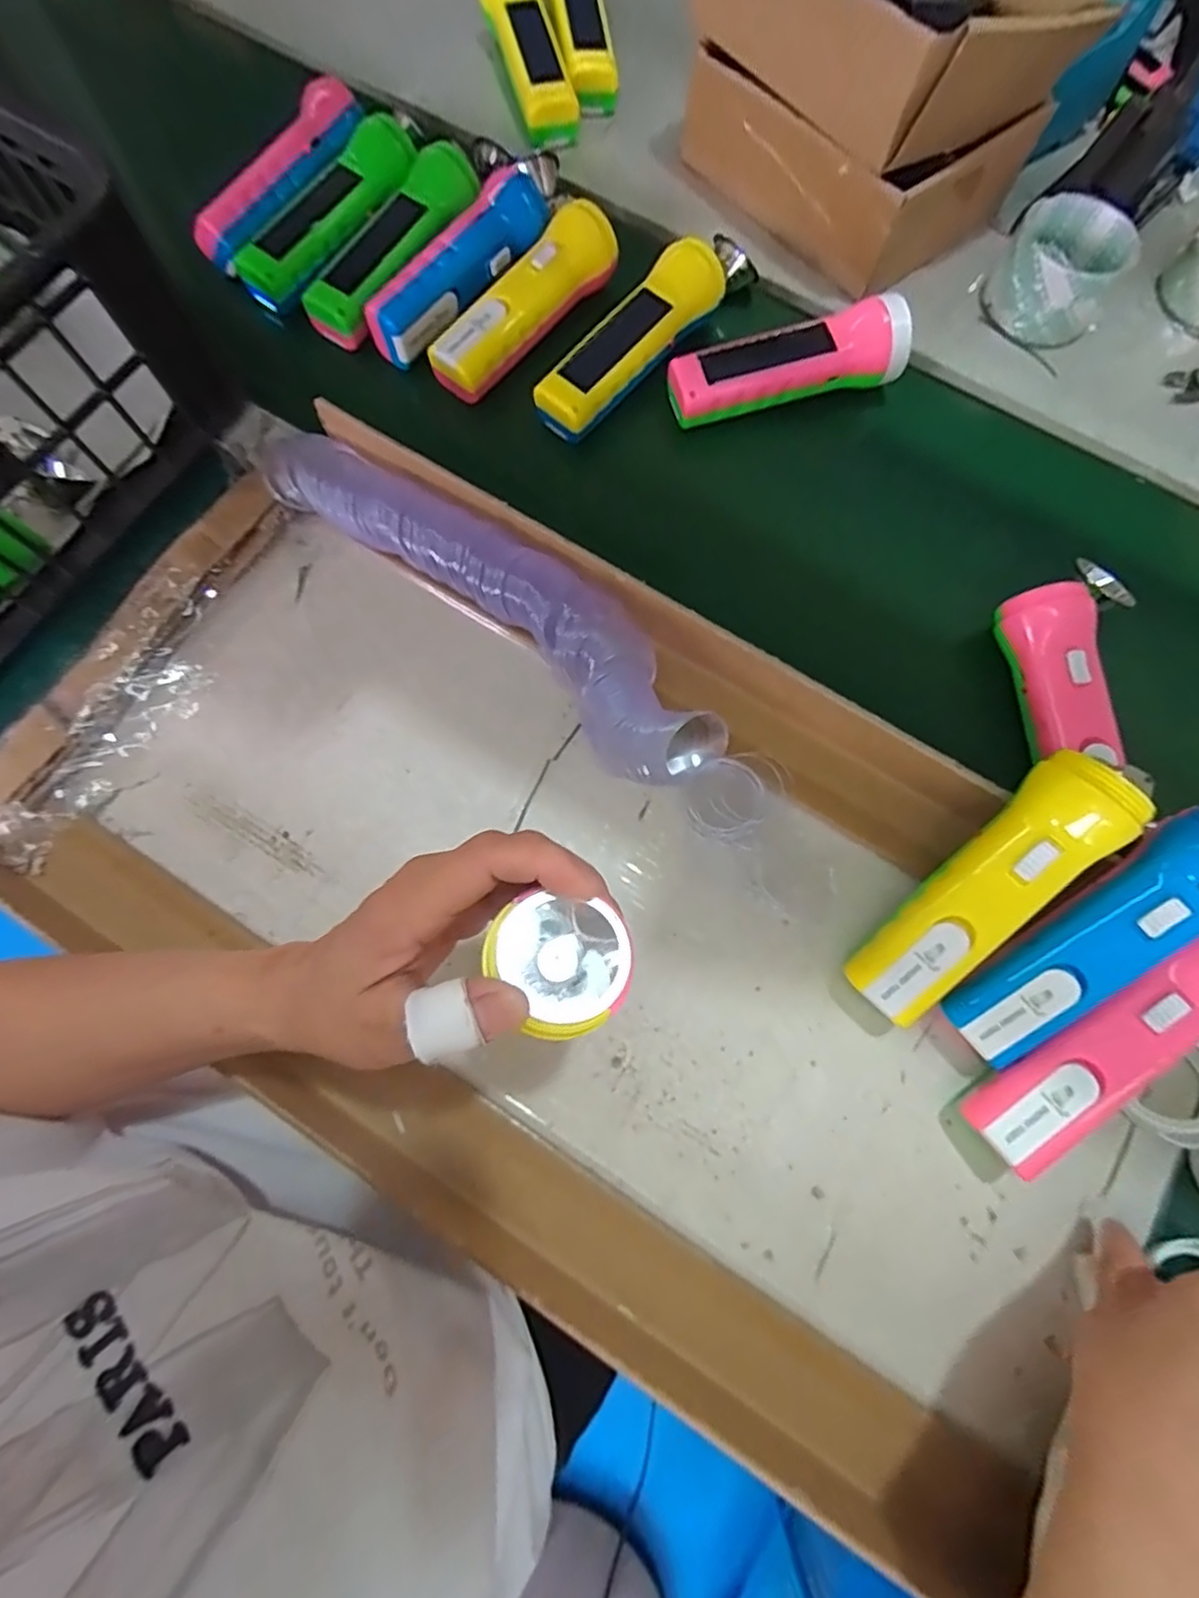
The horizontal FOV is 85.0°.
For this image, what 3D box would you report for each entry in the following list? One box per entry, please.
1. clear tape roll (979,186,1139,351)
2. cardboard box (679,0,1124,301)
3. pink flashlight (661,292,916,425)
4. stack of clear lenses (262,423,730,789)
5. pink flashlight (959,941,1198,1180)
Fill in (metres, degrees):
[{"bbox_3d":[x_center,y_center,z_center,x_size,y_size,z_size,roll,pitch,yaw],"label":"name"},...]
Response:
[{"bbox_3d":[0.338,-0.387,0.481,0.084,0.046,0.088,34,78,8],"label":"clear tape roll"},{"bbox_3d":[0.201,-0.531,0.465,0.215,0.128,0.233,-34,79,-8],"label":"cardboard box"},{"bbox_3d":[0.131,-0.301,0.459,0.164,0.048,0.043,-16,76,-6],"label":"pink flashlight"},{"bbox_3d":[-0.064,-0.124,0.394,0.329,0.044,0.071,39,79,9],"label":"stack of clear lenses"},{"bbox_3d":[0.257,0.124,0.331,0.156,0.040,0.044,-41,65,1],"label":"pink flashlight"}]

